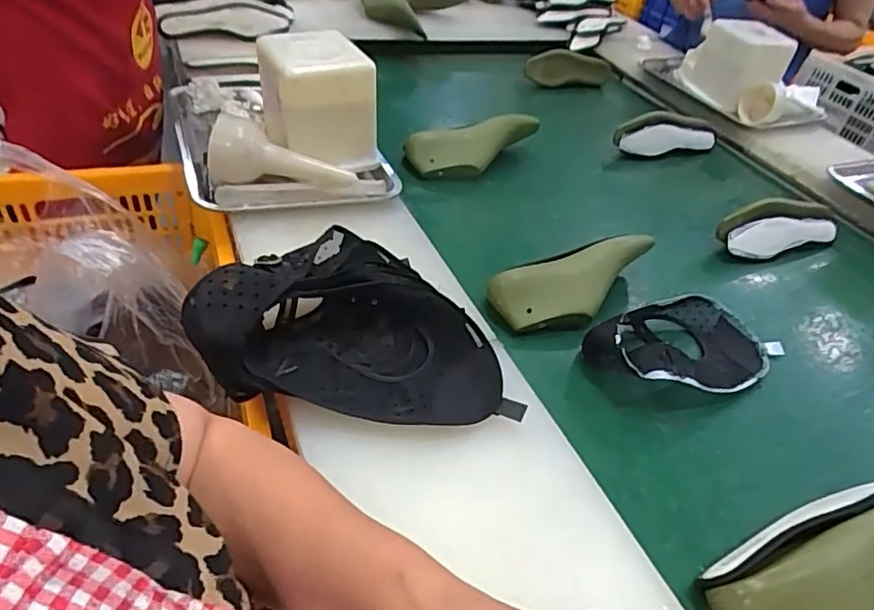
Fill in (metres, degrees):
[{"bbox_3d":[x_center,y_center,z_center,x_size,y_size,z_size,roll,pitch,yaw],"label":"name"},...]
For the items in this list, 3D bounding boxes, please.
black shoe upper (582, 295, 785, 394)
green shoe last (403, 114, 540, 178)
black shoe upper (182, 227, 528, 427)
[{"bbox_3d":[0.324,0.051,0.726,0.292,0.059,0.137,-4,41,-32],"label":"black shoe upper"},{"bbox_3d":[0.076,-0.287,1.041,0.255,0.093,0.071,-10,44,-19],"label":"green shoe last"},{"bbox_3d":[-0.059,0.006,0.596,0.309,0.081,0.235,11,41,4],"label":"black shoe upper"}]

